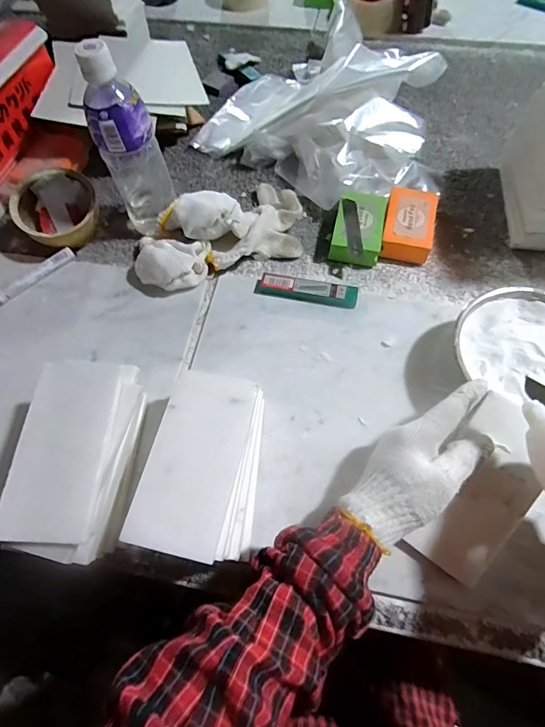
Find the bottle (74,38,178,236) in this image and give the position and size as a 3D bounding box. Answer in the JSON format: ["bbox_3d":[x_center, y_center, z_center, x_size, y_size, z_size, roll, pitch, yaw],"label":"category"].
[{"bbox_3d":[-0.152,-0.231,0.454,0.055,0.206,0.063,23,66,12],"label":"bottle"}]

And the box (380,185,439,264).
[{"bbox_3d":[0.170,-0.172,0.510,0.058,0.033,0.098,11,64,7],"label":"box"}]

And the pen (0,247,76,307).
[{"bbox_3d":[-0.304,-0.092,0.484,0.149,0.016,0.019,-37,68,-15],"label":"pen"}]

